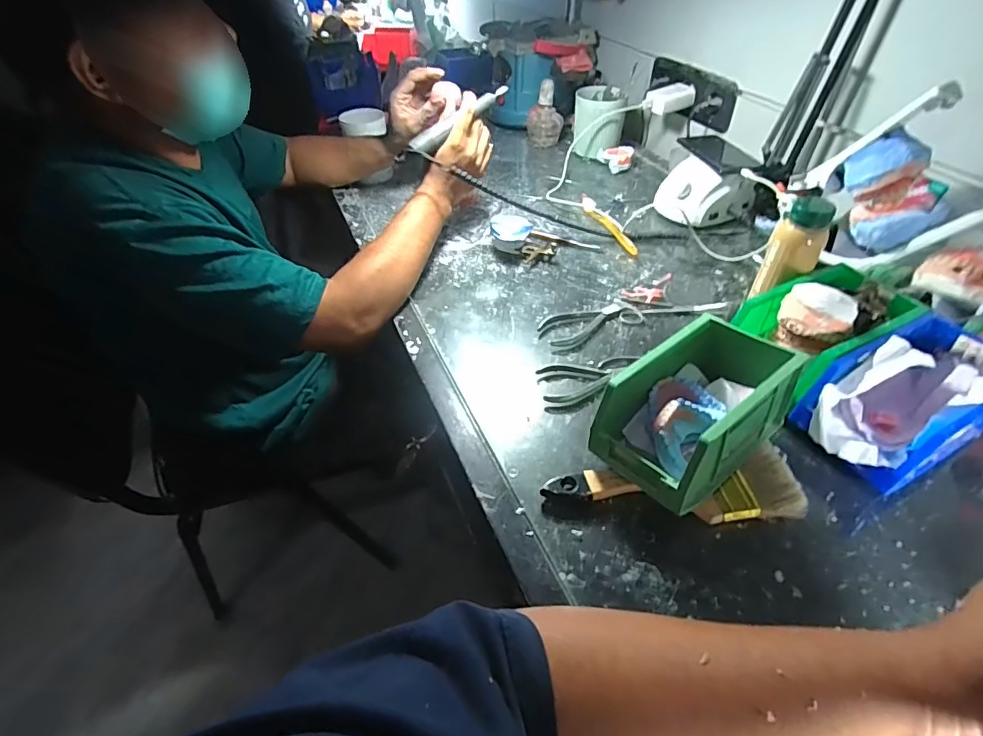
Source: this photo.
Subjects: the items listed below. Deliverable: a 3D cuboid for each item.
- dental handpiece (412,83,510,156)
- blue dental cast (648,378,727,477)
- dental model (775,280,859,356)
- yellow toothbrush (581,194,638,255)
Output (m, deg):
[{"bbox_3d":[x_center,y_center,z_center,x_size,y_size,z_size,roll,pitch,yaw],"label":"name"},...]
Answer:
[{"bbox_3d":[-0.041,-0.349,0.684,0.167,0.020,0.019,-41,55,-13],"label":"dental handpiece"},{"bbox_3d":[0.167,0.044,0.446,0.063,0.039,0.082,33,55,29],"label":"blue dental cast"},{"bbox_3d":[0.328,-0.050,0.499,0.065,0.056,0.056,31,54,28],"label":"dental model"},{"bbox_3d":[0.183,-0.230,0.775,0.020,0.016,0.189,-14,47,-11],"label":"yellow toothbrush"}]

